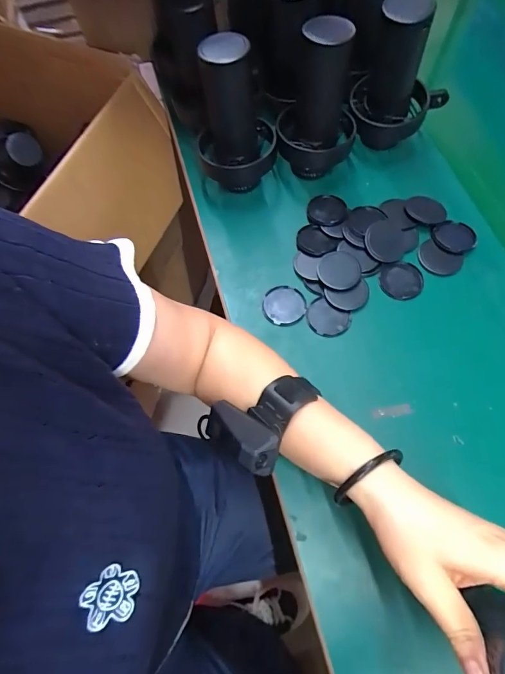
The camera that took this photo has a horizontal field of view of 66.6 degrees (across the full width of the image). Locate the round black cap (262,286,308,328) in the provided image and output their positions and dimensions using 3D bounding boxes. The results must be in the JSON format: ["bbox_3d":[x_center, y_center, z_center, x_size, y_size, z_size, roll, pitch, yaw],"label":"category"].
[{"bbox_3d":[0.037,-0.036,0.444,0.048,0.005,0.048,-1,67,2],"label":"round black cap"}]

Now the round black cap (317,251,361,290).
[{"bbox_3d":[0.101,-0.077,0.448,0.048,0.005,0.050,-1,67,2],"label":"round black cap"}]

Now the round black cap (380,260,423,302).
[{"bbox_3d":[0.174,-0.067,0.452,0.049,0.005,0.048,-1,67,2],"label":"round black cap"}]

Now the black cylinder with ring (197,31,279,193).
[{"bbox_3d":[-0.019,-0.243,0.444,0.092,0.161,0.075,-7,67,-1],"label":"black cylinder with ring"}]

